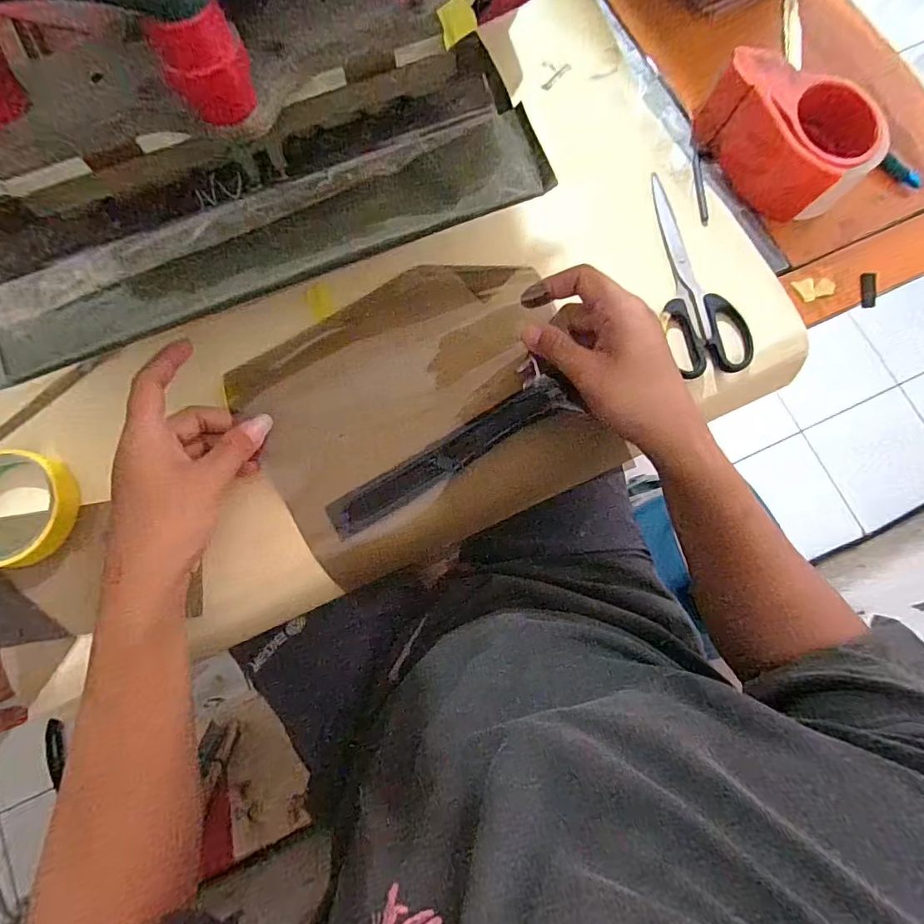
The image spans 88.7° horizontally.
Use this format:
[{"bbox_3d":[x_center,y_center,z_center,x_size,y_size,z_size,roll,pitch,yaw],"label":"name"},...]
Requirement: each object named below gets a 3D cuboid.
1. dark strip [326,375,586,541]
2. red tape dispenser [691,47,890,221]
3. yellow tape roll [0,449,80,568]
[{"bbox_3d":[-0.009,-0.004,0.369,0.207,0.007,0.035,-28,107,1],"label":"dark strip"},{"bbox_3d":[0.275,-0.276,0.398,0.078,0.068,0.129,-30,80,-5],"label":"red tape dispenser"},{"bbox_3d":[-0.345,0.035,0.360,0.087,0.022,0.086,0,79,1],"label":"yellow tape roll"}]

